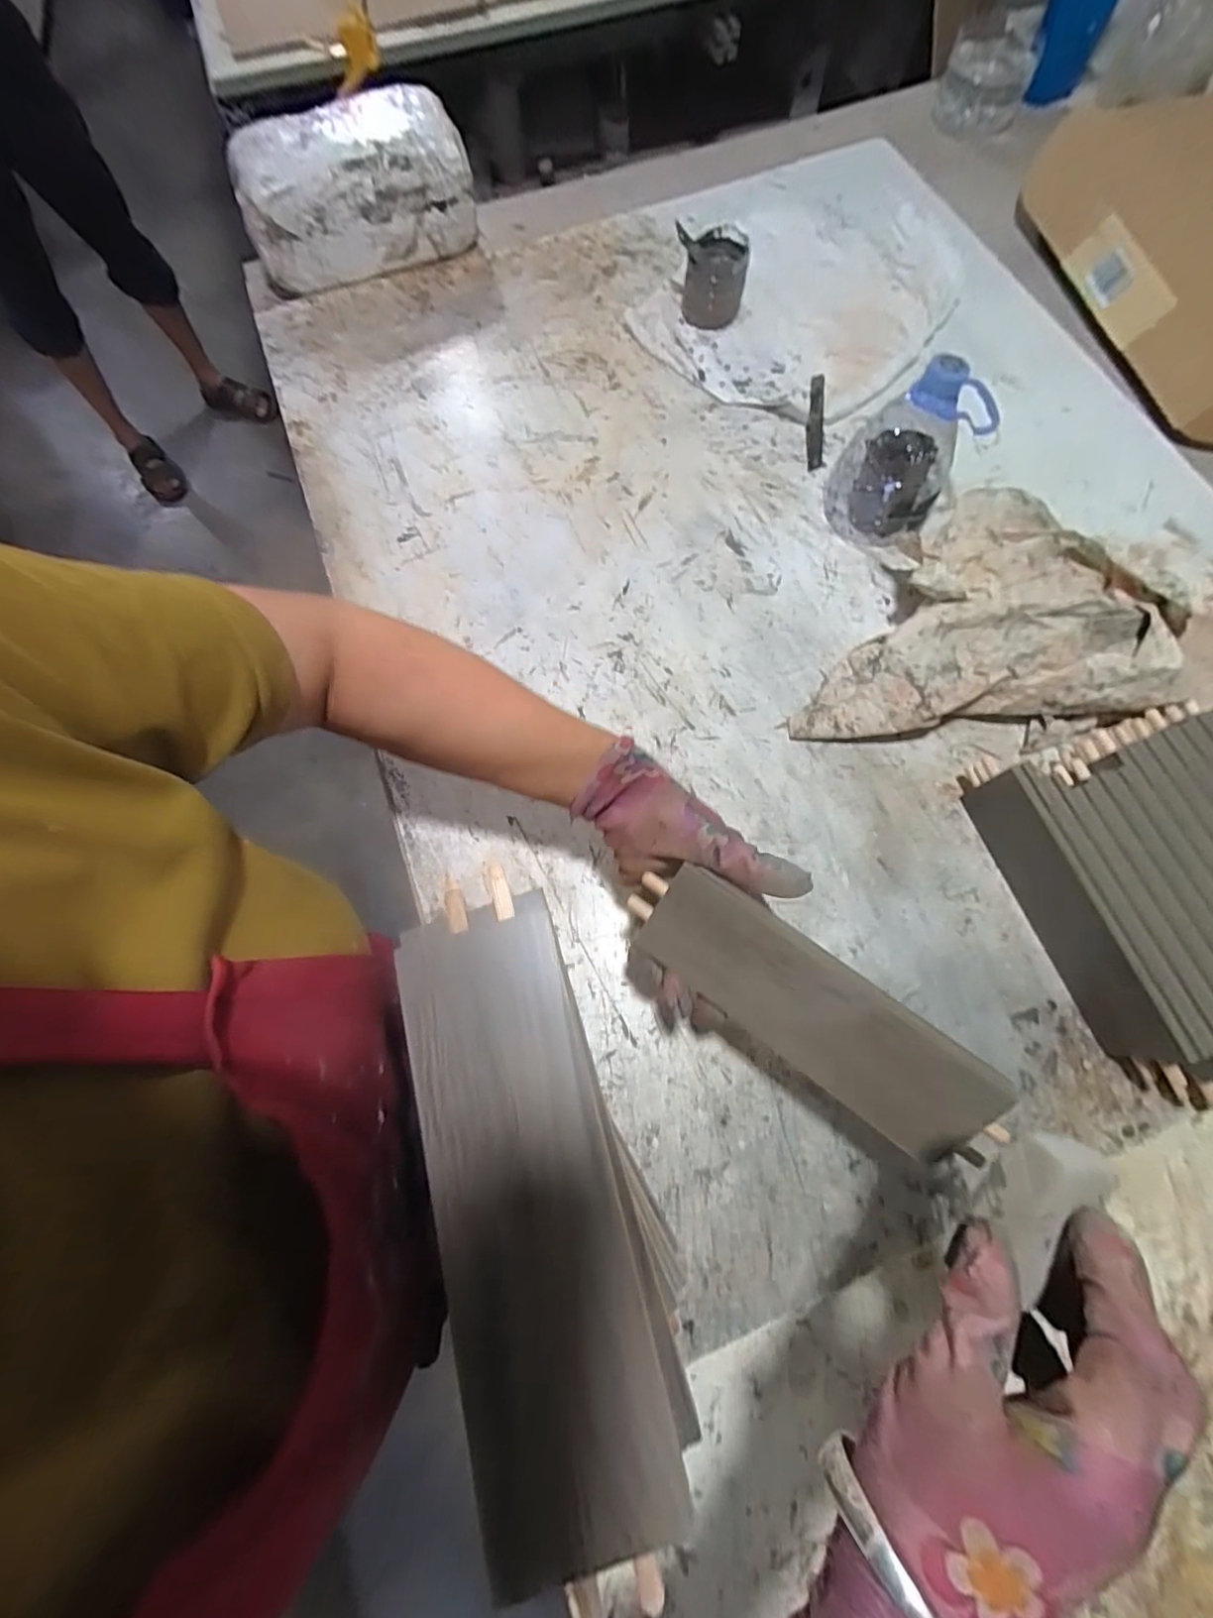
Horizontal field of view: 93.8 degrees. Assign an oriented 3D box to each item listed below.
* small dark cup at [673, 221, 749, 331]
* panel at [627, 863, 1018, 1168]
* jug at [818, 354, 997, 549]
[{"bbox_3d":[0.112,-0.574,0.613,0.066,0.058,0.081,2,72,2],"label":"small dark cup"},{"bbox_3d":[0.111,0.113,0.322,0.211,0.010,0.070,35,115,14],"label":"panel"},{"bbox_3d":[0.254,-0.299,0.487,0.107,0.126,0.115,28,75,10],"label":"jug"}]

